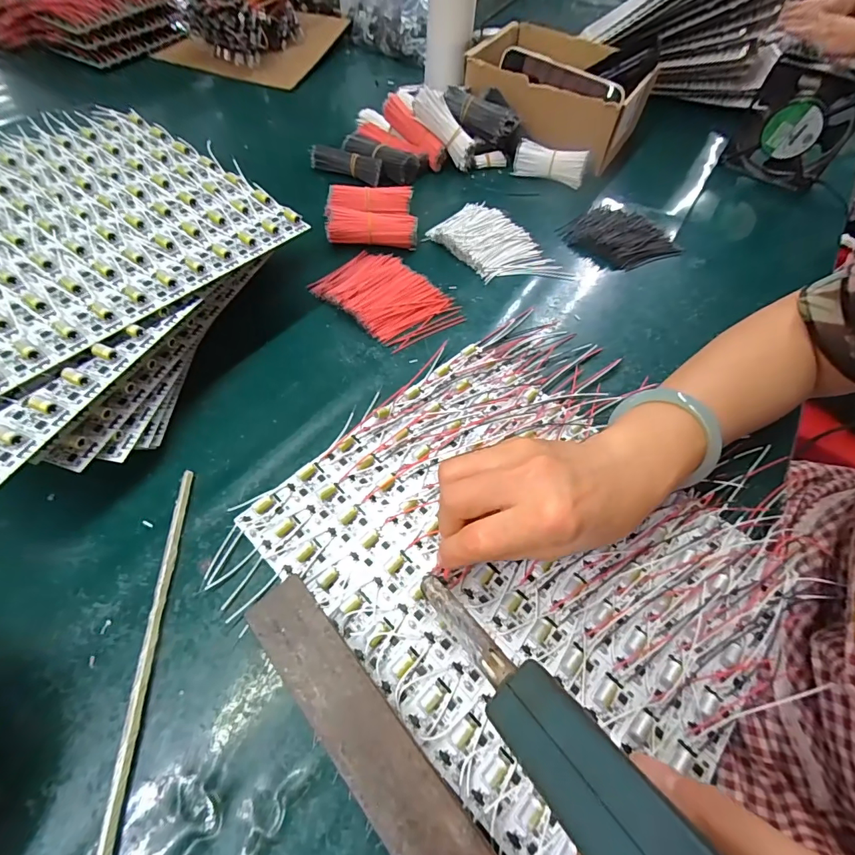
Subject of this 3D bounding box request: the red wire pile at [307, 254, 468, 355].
[{"bbox_3d":[-0.040,-0.126,0.412,0.130,0.013,0.087,37,61,19],"label":"red wire pile"}]

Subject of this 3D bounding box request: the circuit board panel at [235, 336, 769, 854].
[{"bbox_3d":[0.063,0.071,0.289,0.279,0.010,0.258,40,62,21],"label":"circuit board panel"}]

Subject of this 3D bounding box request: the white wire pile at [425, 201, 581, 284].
[{"bbox_3d":[0.077,-0.198,0.467,0.089,0.013,0.148,-35,65,-24],"label":"white wire pile"}]

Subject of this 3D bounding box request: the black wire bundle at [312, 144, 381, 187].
[{"bbox_3d":[-0.099,-0.323,0.531,0.089,0.028,0.023,20,57,9],"label":"black wire bundle"}]

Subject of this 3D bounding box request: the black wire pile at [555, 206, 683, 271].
[{"bbox_3d":[0.215,-0.217,0.490,0.101,0.017,0.107,-34,65,-24],"label":"black wire pile"}]

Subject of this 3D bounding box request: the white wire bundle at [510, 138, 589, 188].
[{"bbox_3d":[0.156,-0.334,0.546,0.087,0.039,0.025,22,57,10],"label":"white wire bundle"}]

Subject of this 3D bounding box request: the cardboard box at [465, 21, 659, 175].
[{"bbox_3d":[0.181,-0.458,0.598,0.217,0.100,0.203,30,59,14],"label":"cardboard box"}]

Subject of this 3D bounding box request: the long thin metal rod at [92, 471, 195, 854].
[{"bbox_3d":[-0.151,0.148,0.220,0.012,0.007,0.273,-3,56,-6],"label":"long thin metal rod"}]

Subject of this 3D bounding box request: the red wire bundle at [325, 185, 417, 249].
[{"bbox_3d":[-0.060,-0.227,0.464,0.091,0.032,0.075,-1,56,-5],"label":"red wire bundle"}]

